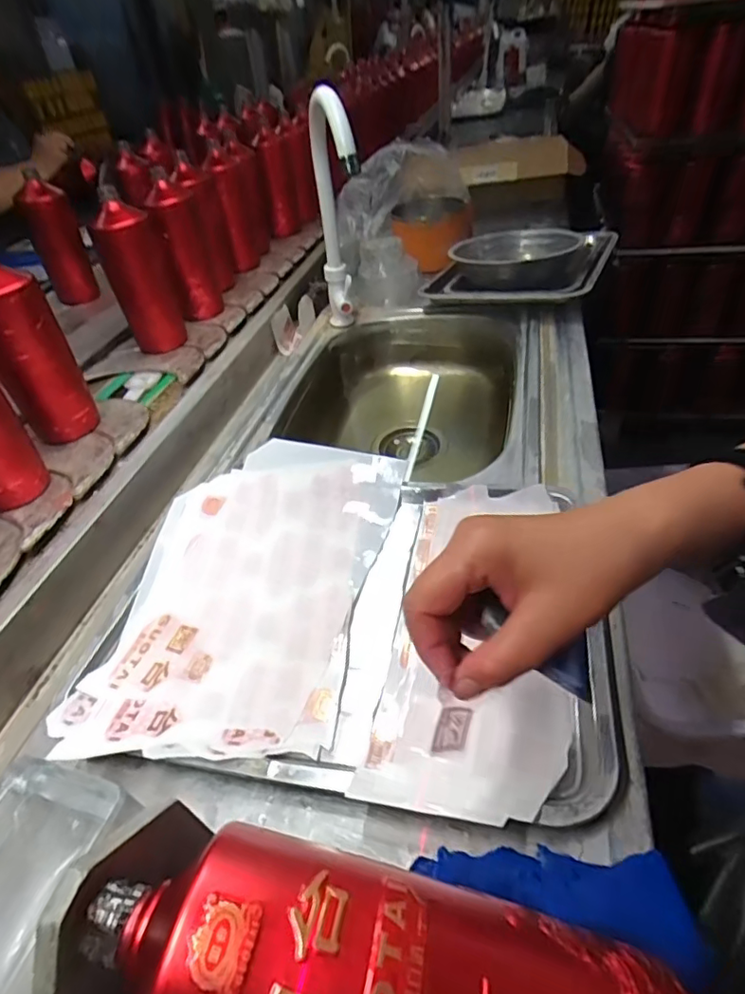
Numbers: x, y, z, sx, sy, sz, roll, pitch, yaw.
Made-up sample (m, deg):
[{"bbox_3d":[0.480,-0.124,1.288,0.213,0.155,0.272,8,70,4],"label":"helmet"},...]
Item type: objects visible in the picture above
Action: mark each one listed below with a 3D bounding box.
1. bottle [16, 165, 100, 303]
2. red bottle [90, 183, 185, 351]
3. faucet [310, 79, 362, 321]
[{"bbox_3d":[-0.553,-0.448,0.957,0.074,0.196,0.066,-24,49,-24],"label":"bottle"},{"bbox_3d":[-0.327,-0.311,0.774,0.082,0.194,0.094,-21,45,-17],"label":"red bottle"},{"bbox_3d":[-0.048,-0.370,0.742,0.034,0.329,0.122,-14,67,-8],"label":"faucet"}]

